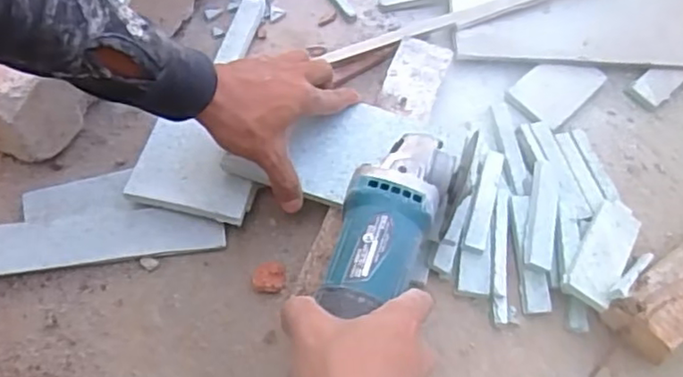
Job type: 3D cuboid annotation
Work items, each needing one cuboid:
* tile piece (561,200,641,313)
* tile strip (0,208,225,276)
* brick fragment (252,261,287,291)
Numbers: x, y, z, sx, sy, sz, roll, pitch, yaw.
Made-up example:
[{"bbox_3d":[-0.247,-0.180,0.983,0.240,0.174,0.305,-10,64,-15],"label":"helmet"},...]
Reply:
[{"bbox_3d":[0.217,0.052,0.529,0.037,0.010,0.102,32,55,12],"label":"tile piece"},{"bbox_3d":[-0.199,0.041,0.521,0.196,0.011,0.042,-6,68,-12],"label":"tile strip"},{"bbox_3d":[-0.059,0.073,0.522,0.027,0.017,0.021,1,61,-4],"label":"brick fragment"}]

